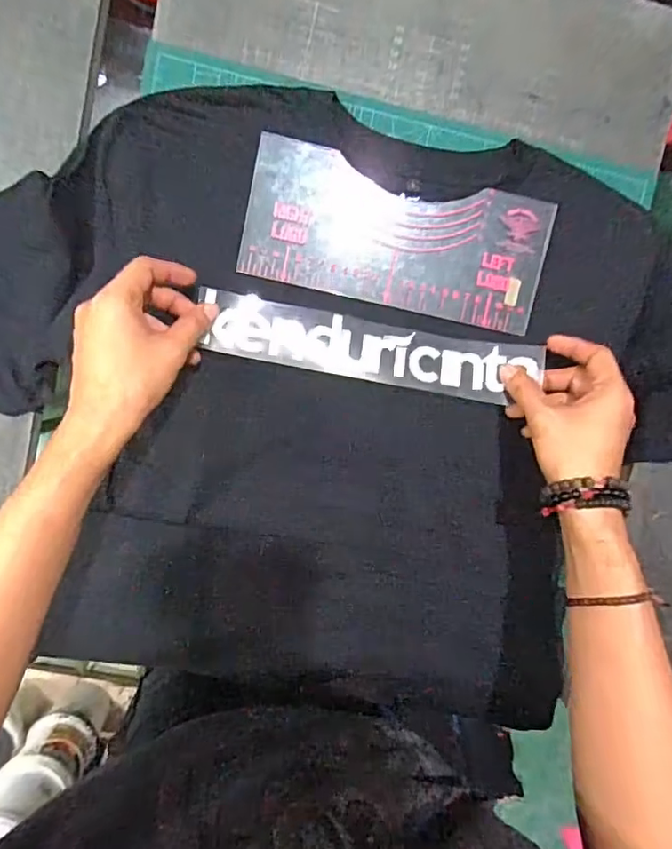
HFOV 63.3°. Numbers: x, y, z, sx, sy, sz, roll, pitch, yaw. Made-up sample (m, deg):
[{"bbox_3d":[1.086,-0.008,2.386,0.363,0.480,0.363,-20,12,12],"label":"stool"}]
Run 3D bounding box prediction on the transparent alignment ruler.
[{"bbox_3d":[0.054,-0.160,0.468,0.257,0.005,0.114,12,94,-5],"label":"transparent alignment ruler"}]

